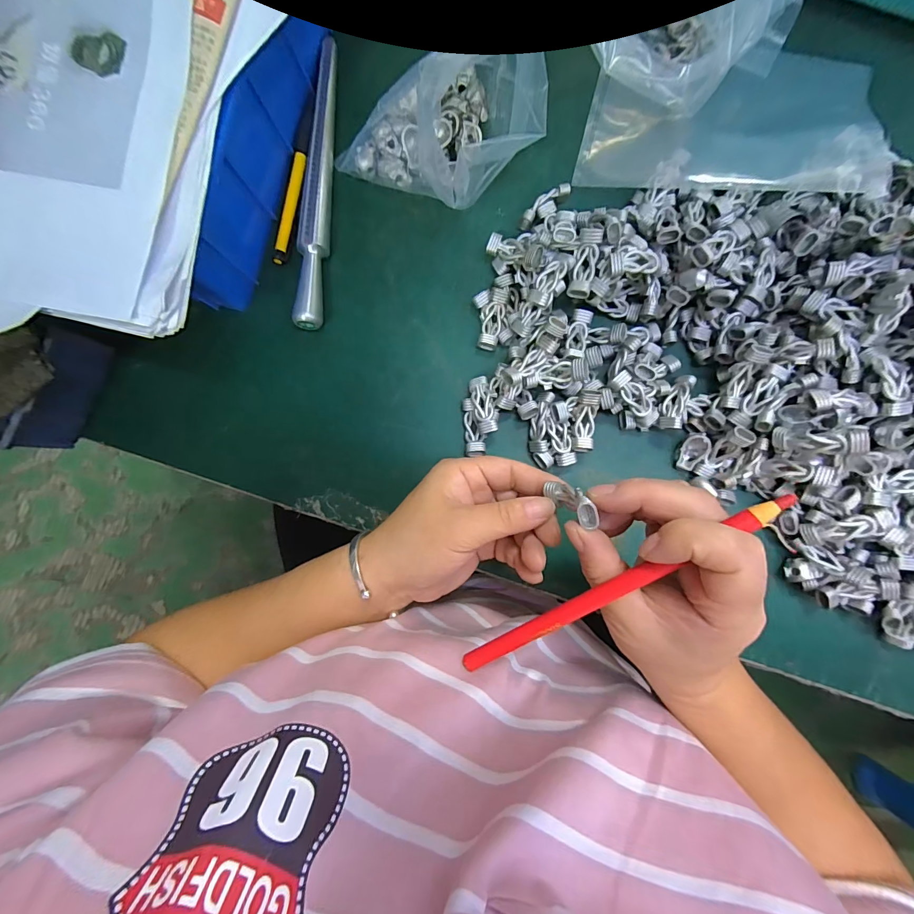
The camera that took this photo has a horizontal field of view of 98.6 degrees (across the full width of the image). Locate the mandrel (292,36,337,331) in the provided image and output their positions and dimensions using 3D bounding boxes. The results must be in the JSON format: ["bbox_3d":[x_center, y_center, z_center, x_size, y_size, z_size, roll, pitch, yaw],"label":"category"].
[{"bbox_3d":[-0.110,-0.218,0.314,0.020,0.019,0.233,3,87,3],"label":"mandrel"}]

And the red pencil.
[{"bbox_3d":[0.071,0.065,0.185,0.168,0.005,0.010,-36,86,17],"label":"red pencil"}]

